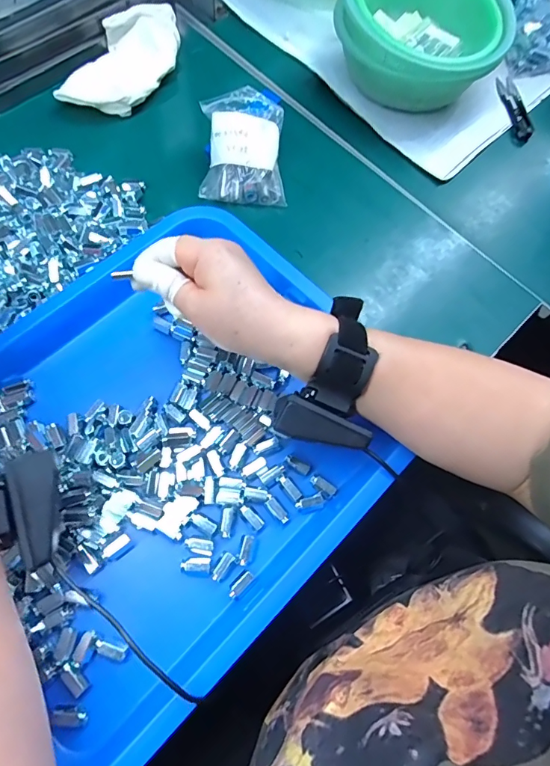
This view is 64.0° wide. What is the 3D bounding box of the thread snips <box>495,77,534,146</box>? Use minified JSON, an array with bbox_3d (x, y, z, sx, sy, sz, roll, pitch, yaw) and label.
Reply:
[{"bbox_3d":[0.292,-0.337,0.540,0.023,0.013,0.105,-3,68,-4],"label":"thread snips"}]

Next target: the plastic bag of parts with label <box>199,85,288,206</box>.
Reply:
[{"bbox_3d":[-0.032,-0.240,0.451,0.083,0.022,0.108,1,97,-10],"label":"plastic bag of parts with label"}]

